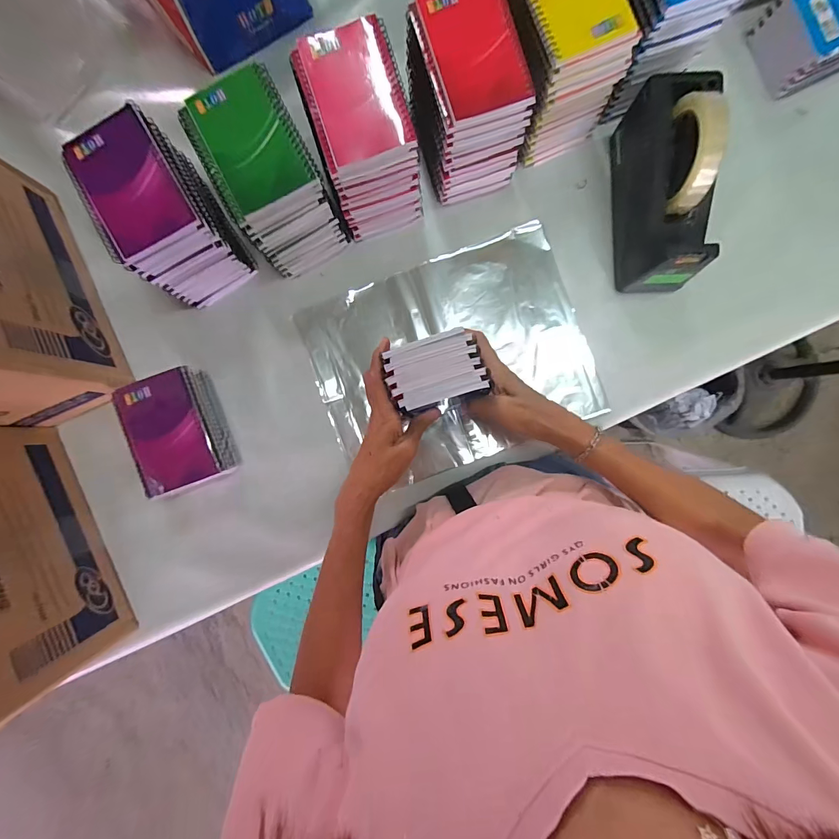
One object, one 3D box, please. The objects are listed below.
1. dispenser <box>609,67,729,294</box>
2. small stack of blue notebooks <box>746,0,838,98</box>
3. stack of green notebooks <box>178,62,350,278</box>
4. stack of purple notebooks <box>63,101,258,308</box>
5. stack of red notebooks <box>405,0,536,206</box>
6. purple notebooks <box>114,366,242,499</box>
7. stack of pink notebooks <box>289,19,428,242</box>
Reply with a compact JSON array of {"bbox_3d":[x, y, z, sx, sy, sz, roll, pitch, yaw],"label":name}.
[{"bbox_3d":[0.276,-0.257,0.434,0.080,0.122,0.206,-3,90,1],"label":"dispenser"},{"bbox_3d":[0.482,-0.462,0.453,0.137,0.055,0.107,-28,89,1],"label":"small stack of blue notebooks"},{"bbox_3d":[-0.159,-0.260,0.436,0.097,0.123,0.141,-29,90,1],"label":"stack of green notebooks"},{"bbox_3d":[-0.273,-0.226,0.436,0.102,0.127,0.140,-30,90,1],"label":"stack of purple notebooks"},{"bbox_3d":[0.050,-0.347,0.431,0.099,0.129,0.138,-21,90,1],"label":"stack of red notebooks"},{"bbox_3d":[-0.288,0.015,0.473,0.092,0.057,0.134,-18,90,1],"label":"purple notebooks"},{"bbox_3d":[-0.059,-0.305,0.435,0.099,0.130,0.136,-16,90,1],"label":"stack of pink notebooks"}]

